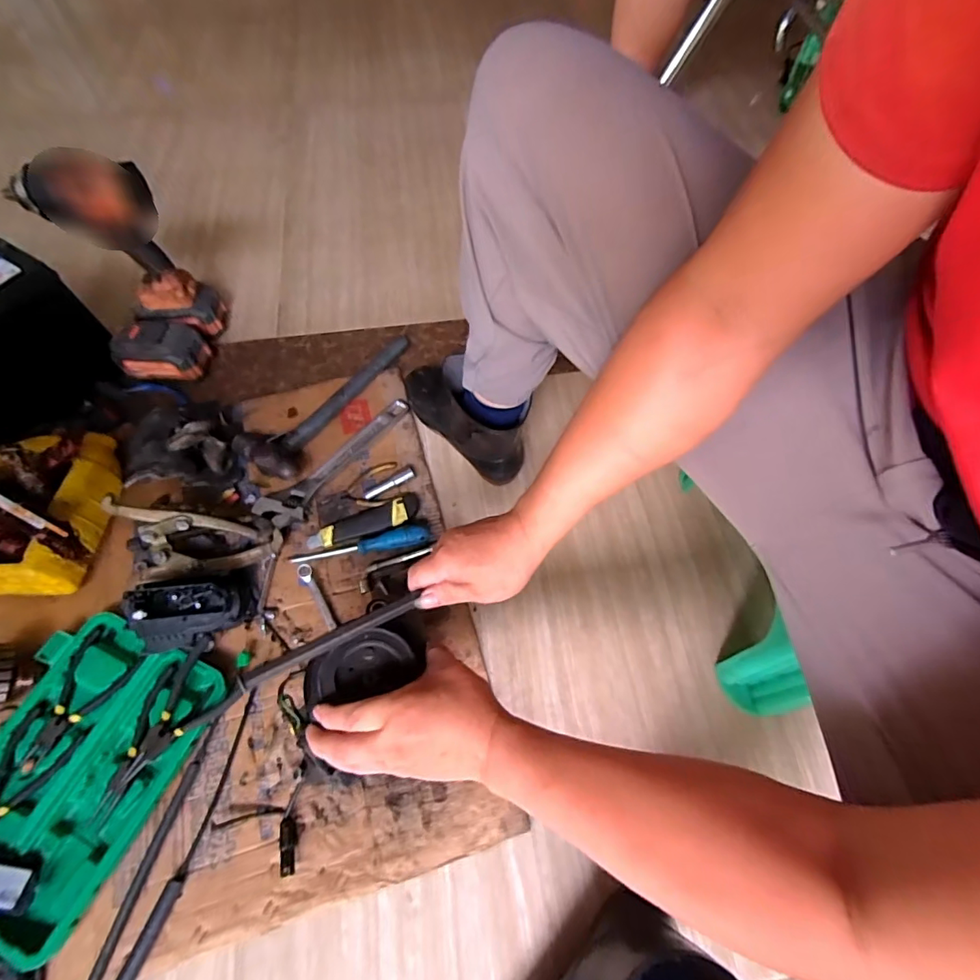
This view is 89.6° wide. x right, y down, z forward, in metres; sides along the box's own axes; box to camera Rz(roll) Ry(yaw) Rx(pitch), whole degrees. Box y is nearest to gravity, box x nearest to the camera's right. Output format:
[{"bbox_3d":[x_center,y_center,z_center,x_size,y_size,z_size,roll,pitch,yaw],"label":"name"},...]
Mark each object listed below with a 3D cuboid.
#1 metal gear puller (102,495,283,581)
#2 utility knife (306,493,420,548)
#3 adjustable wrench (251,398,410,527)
[{"bbox_3d":[-0.392,0.071,0.651,0.199,0.094,0.087,5,63,2],"label":"metal gear puller"},{"bbox_3d":[-0.183,0.045,0.713,0.163,0.018,0.042,-18,65,-9],"label":"utility knife"},{"bbox_3d":[-0.225,-0.045,0.755,0.063,0.017,0.274,41,70,18],"label":"adjustable wrench"}]

